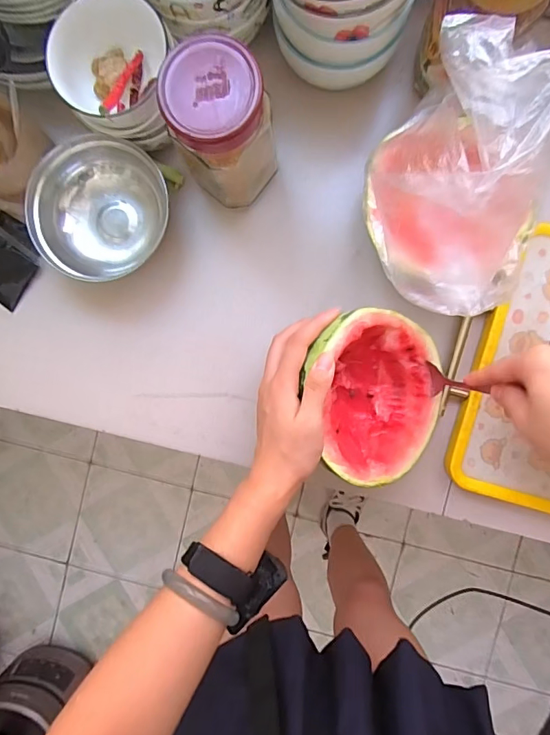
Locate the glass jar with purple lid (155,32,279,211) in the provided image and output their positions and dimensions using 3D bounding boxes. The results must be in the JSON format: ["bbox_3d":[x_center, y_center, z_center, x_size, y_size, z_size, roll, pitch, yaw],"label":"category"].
[{"bbox_3d":[-0.046,-0.210,0.420,0.081,0.158,0.084,0,92,3],"label":"glass jar with purple lid"}]

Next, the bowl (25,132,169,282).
[{"bbox_3d":[-0.183,-0.164,0.482,0.130,0.068,0.139,0,92,3],"label":"bowl"}]

